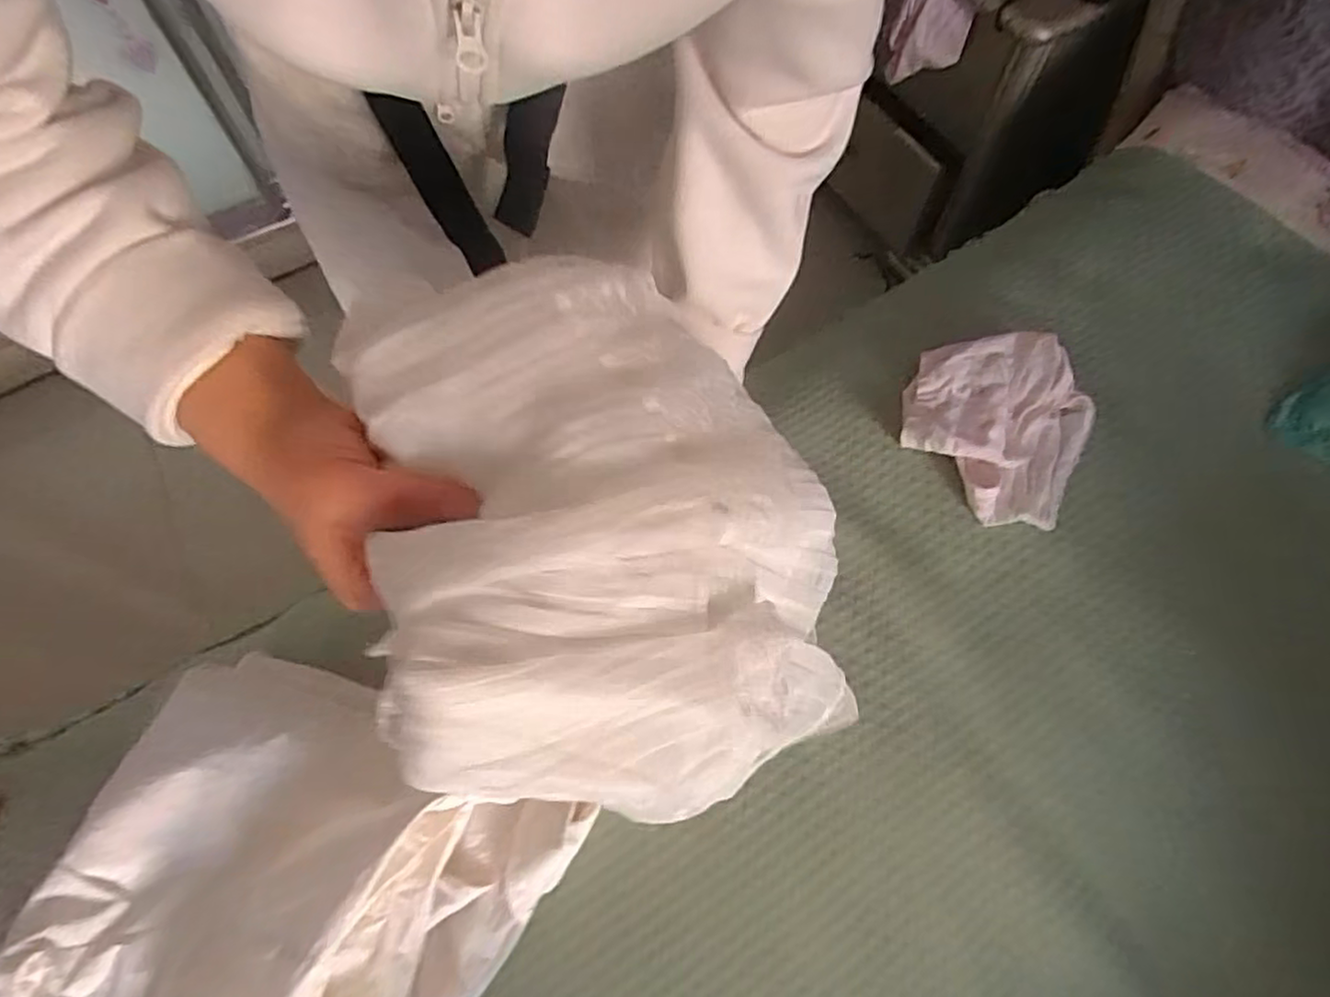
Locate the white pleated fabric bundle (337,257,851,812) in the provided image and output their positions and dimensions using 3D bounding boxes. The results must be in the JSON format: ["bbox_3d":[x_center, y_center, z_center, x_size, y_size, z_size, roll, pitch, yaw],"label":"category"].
[{"bbox_3d":[-0.029,0.010,0.285,0.169,0.080,0.221,-8,63,-23],"label":"white pleated fabric bundle"}]

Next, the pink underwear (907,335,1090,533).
[{"bbox_3d":[0.311,-0.072,0.652,0.163,0.063,0.175,0,64,1],"label":"pink underwear"}]

